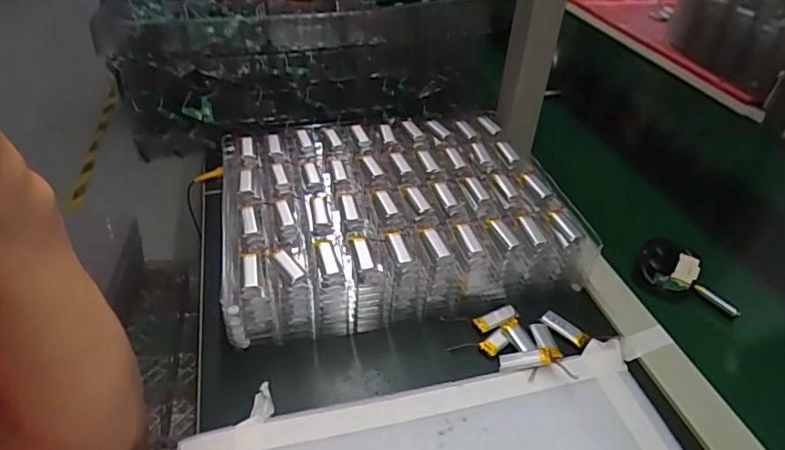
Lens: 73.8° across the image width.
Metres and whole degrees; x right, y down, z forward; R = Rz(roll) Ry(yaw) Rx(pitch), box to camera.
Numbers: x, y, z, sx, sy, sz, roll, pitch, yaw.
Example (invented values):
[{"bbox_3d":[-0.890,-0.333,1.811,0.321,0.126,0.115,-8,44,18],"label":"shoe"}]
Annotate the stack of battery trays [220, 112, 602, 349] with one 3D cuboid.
[{"bbox_3d":[-0.006,-0.023,0.531,0.320,0.060,0.265,-7,40,-13],"label":"stack of battery trays"}]

